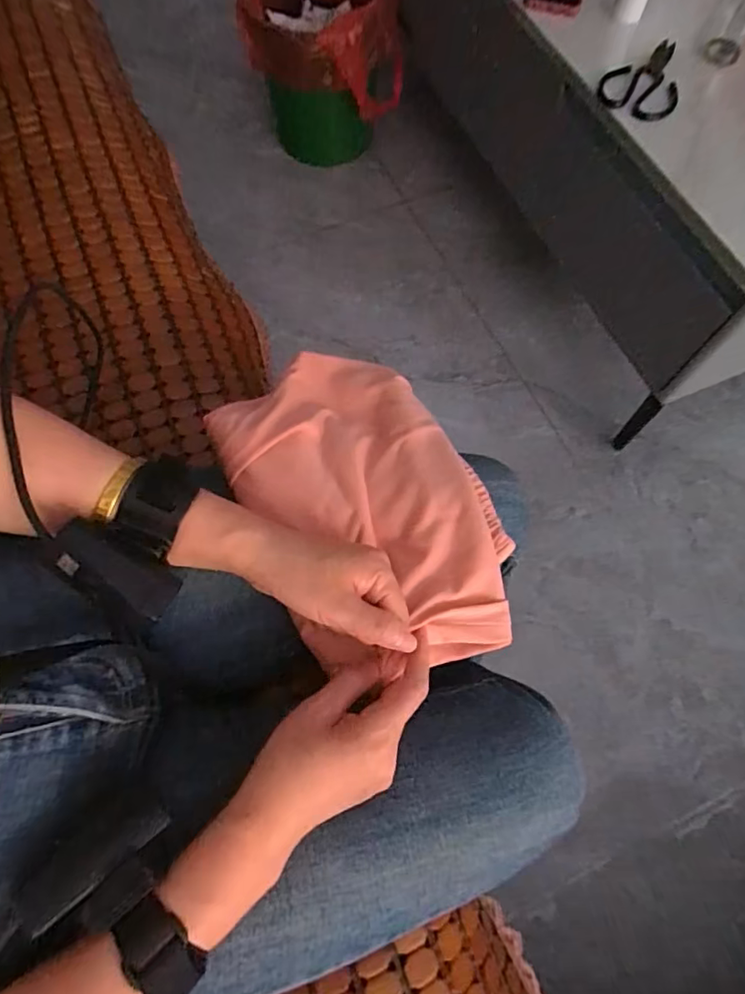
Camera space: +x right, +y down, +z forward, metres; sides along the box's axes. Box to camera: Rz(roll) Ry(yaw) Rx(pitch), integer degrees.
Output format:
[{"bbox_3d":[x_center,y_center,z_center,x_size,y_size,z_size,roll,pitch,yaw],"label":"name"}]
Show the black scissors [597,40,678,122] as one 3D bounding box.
[{"bbox_3d":[0.335,-0.513,0.661,0.090,0.016,0.138,25,71,8],"label":"black scissors"}]

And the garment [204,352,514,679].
[{"bbox_3d":[-0.006,0.004,0.393,0.159,0.052,0.250,-25,70,-10],"label":"garment"}]

